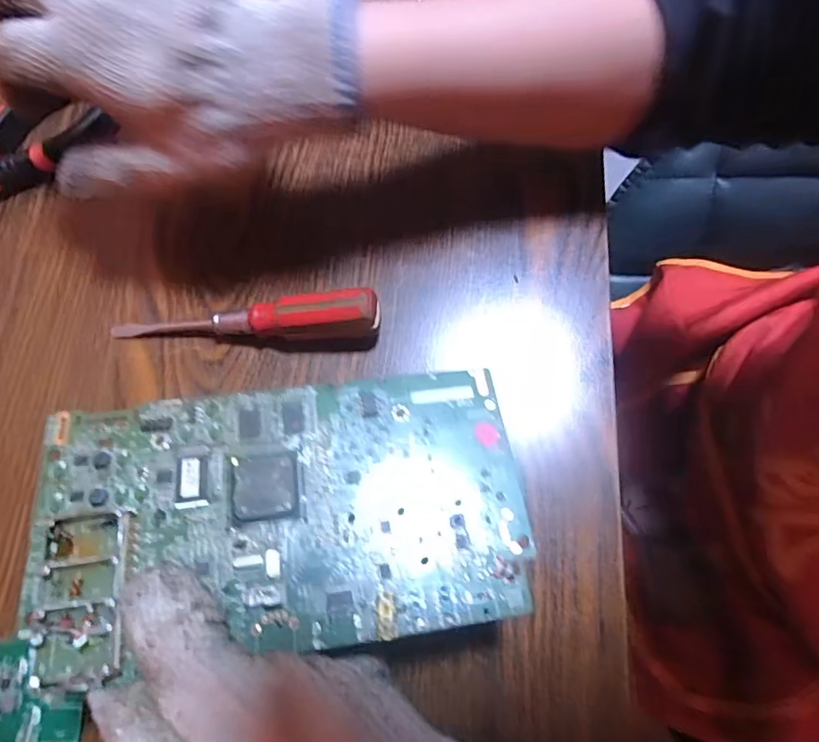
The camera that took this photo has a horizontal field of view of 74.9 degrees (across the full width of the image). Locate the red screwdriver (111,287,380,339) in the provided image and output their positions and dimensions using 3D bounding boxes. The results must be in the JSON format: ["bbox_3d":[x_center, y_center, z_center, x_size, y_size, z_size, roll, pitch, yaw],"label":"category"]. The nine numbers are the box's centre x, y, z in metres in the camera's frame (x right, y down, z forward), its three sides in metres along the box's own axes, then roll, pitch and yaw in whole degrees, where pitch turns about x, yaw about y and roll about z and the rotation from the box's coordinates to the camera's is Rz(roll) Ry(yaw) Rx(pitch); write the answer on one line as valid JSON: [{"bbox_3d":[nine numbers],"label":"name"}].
[{"bbox_3d":[-0.084,-0.025,0.271,0.137,0.028,0.018,-3,71,1],"label":"red screwdriver"}]

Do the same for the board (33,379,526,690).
[{"bbox_3d":[-0.047,0.053,0.210,0.183,0.007,0.103,-6,63,-9],"label":"board"}]

